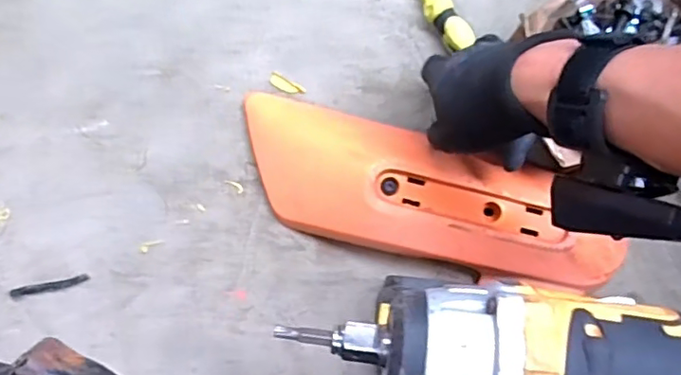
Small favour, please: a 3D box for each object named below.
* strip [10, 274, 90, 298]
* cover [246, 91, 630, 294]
[{"bbox_3d":[-0.236,0.080,0.465,0.061,0.004,0.008,-11,79,-4],"label":"strip"},{"bbox_3d":[0.069,0.011,0.459,0.314,0.056,0.095,18,78,2],"label":"cover"}]

